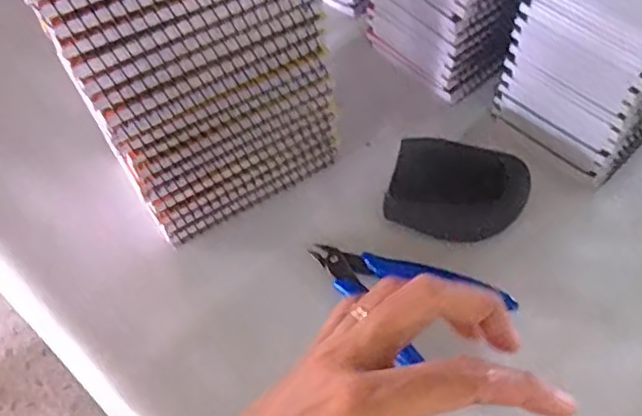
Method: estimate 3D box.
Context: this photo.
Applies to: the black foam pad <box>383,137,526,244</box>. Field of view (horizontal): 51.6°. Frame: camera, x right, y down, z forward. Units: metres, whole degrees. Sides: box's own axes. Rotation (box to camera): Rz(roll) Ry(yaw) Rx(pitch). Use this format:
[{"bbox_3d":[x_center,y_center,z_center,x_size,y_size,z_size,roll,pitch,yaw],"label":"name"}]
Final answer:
[{"bbox_3d":[0.089,-0.011,0.433,0.083,0.032,0.062,15,59,13],"label":"black foam pad"}]

